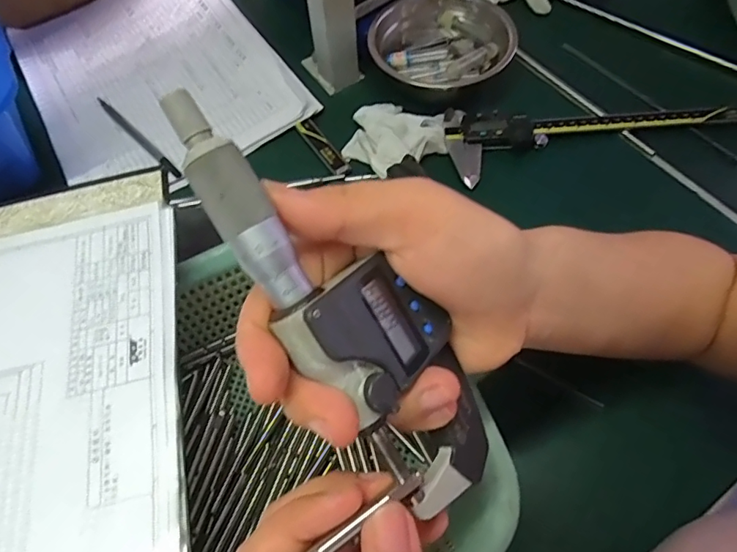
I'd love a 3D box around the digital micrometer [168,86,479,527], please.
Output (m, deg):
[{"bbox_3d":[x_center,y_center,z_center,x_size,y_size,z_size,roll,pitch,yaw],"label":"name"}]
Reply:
[{"bbox_3d":[-0.006,0.012,0.163,0.048,0.024,0.159,-46,107,-22],"label":"digital micrometer"}]

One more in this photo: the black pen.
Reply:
[{"bbox_3d":[-0.216,-0.130,0.473,0.139,0.006,0.008,40,70,21],"label":"black pen"}]

